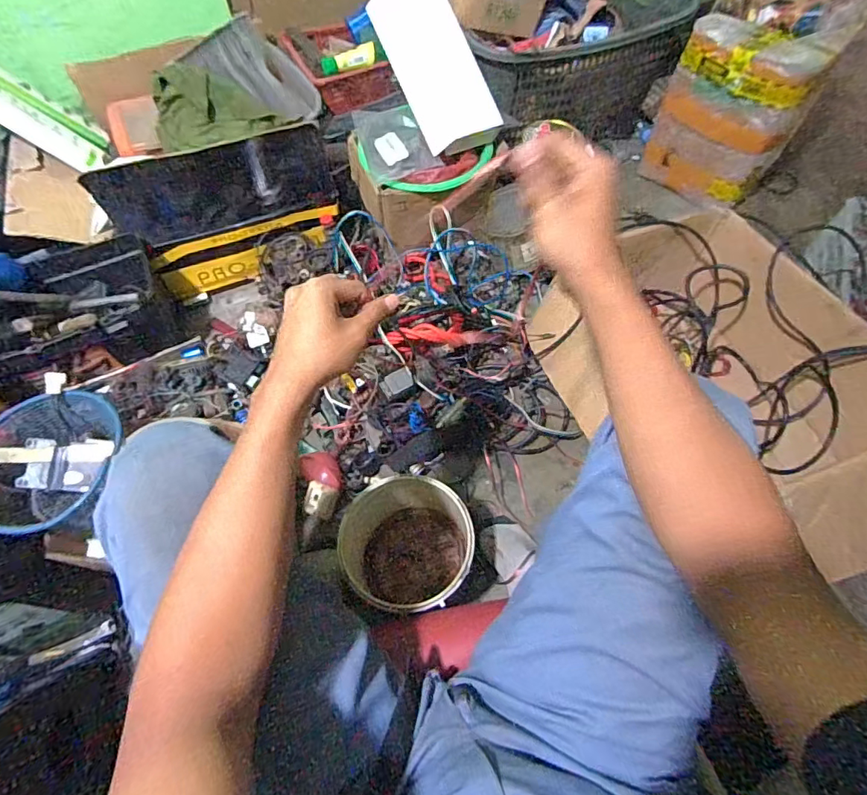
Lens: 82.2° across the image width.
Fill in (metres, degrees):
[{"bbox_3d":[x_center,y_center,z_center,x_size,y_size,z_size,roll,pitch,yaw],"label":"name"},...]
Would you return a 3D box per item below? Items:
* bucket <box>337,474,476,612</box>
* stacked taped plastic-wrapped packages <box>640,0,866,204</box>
[{"bbox_3d":[-0.032,0.227,0.780,0.185,0.197,0.213,-31,64,-15],"label":"bucket"},{"bbox_3d":[0.648,-0.639,1.072,0.257,0.341,0.252,35,67,19],"label":"stacked taped plastic-wrapped packages"}]

